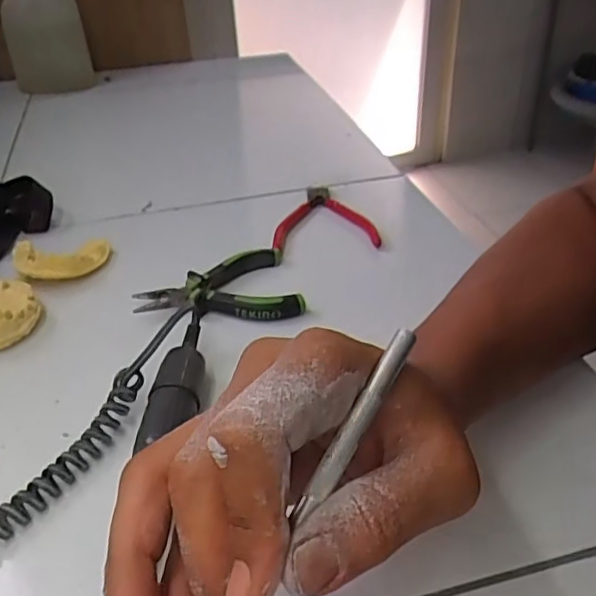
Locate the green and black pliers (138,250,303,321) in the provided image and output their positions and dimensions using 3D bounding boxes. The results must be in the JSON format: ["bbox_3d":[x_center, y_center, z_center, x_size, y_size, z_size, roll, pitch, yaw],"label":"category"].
[{"bbox_3d":[-0.058,-0.002,0.442,0.110,0.020,0.075,-12,36,-13],"label":"green and black pliers"}]

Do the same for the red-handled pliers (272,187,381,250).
[{"bbox_3d":[0.018,-0.070,0.537,0.089,0.014,0.099,-7,36,-7],"label":"red-handled pliers"}]

